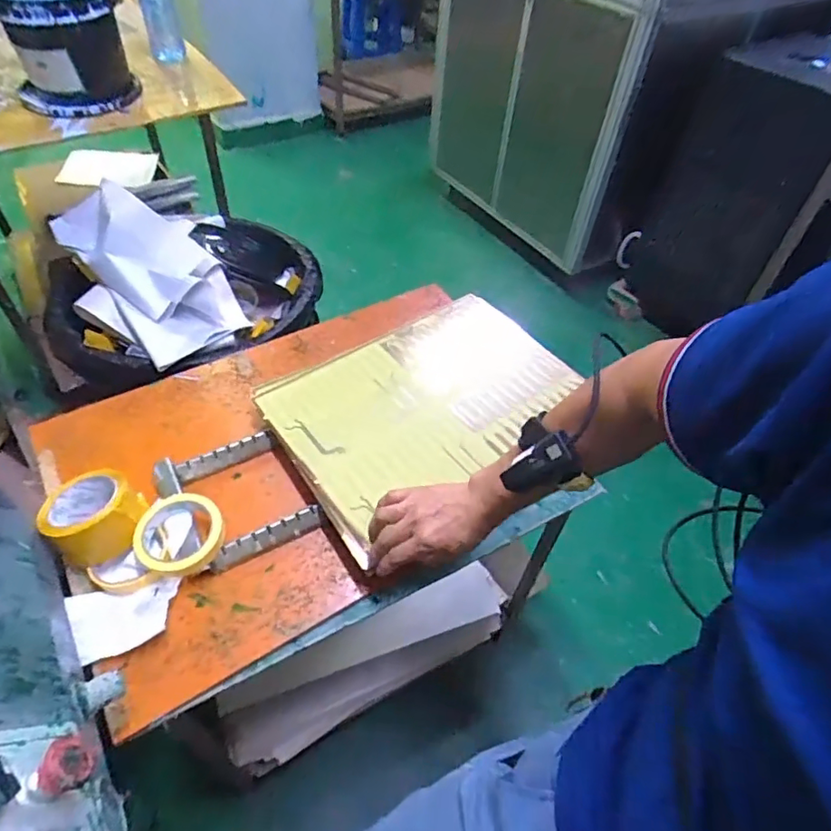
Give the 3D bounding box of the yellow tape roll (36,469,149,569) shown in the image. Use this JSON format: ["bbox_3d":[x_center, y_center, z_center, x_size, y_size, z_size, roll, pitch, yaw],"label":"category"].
[{"bbox_3d":[-0.383,0.117,0.655,0.108,0.063,0.099,2,49,-3],"label":"yellow tape roll"}]

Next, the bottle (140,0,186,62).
[{"bbox_3d":[-0.546,-0.866,1.156,0.069,0.198,0.076,-16,52,-18],"label":"bottle"}]

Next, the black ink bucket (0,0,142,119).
[{"bbox_3d":[-0.656,-0.706,1.023,0.205,0.192,0.218,-20,54,-21],"label":"black ink bucket"}]

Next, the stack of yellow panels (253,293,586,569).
[{"bbox_3d":[0.010,-0.038,0.819,0.443,0.026,0.302,-30,58,-27],"label":"stack of yellow panels"}]

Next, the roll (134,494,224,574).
[{"bbox_3d":[-0.284,0.142,0.657,0.093,0.023,0.102,2,49,-3],"label":"roll"}]

